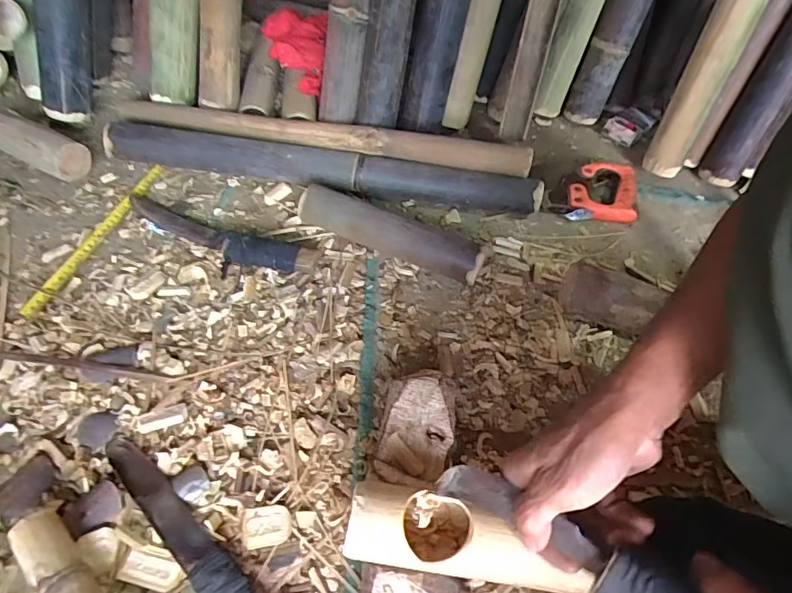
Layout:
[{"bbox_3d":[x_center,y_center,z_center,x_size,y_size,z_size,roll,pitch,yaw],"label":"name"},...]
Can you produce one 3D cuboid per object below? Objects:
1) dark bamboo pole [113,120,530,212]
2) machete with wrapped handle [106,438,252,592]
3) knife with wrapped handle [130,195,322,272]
[{"bbox_3d":[-0.110,-0.198,0.741,0.662,0.062,0.062,8,54,0],"label":"dark bamboo pole"},{"bbox_3d":[-0.188,0.230,0.442,0.276,0.025,0.035,40,60,21],"label":"machete with wrapped handle"},{"bbox_3d":[-0.247,-0.088,0.667,0.296,0.031,0.059,20,55,9],"label":"knife with wrapped handle"}]

